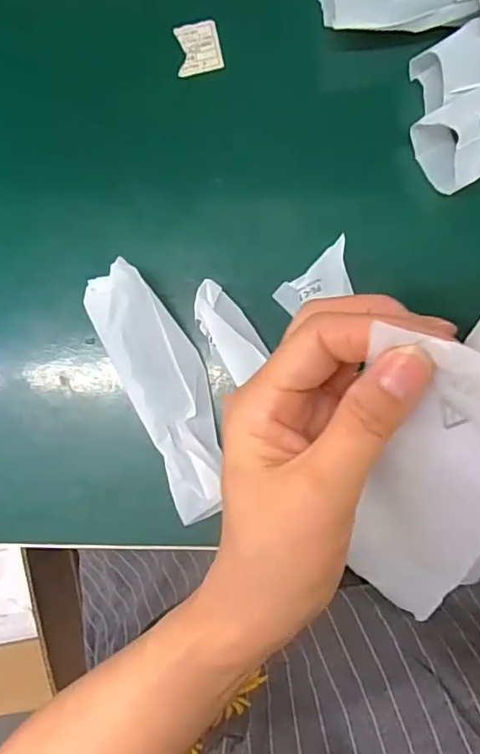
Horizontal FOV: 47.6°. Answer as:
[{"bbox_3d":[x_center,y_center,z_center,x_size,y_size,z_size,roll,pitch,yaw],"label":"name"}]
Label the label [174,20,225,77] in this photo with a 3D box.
[{"bbox_3d":[-0.025,-0.198,0.327,0.026,0.004,0.029,-12,91,2],"label":"label"}]

